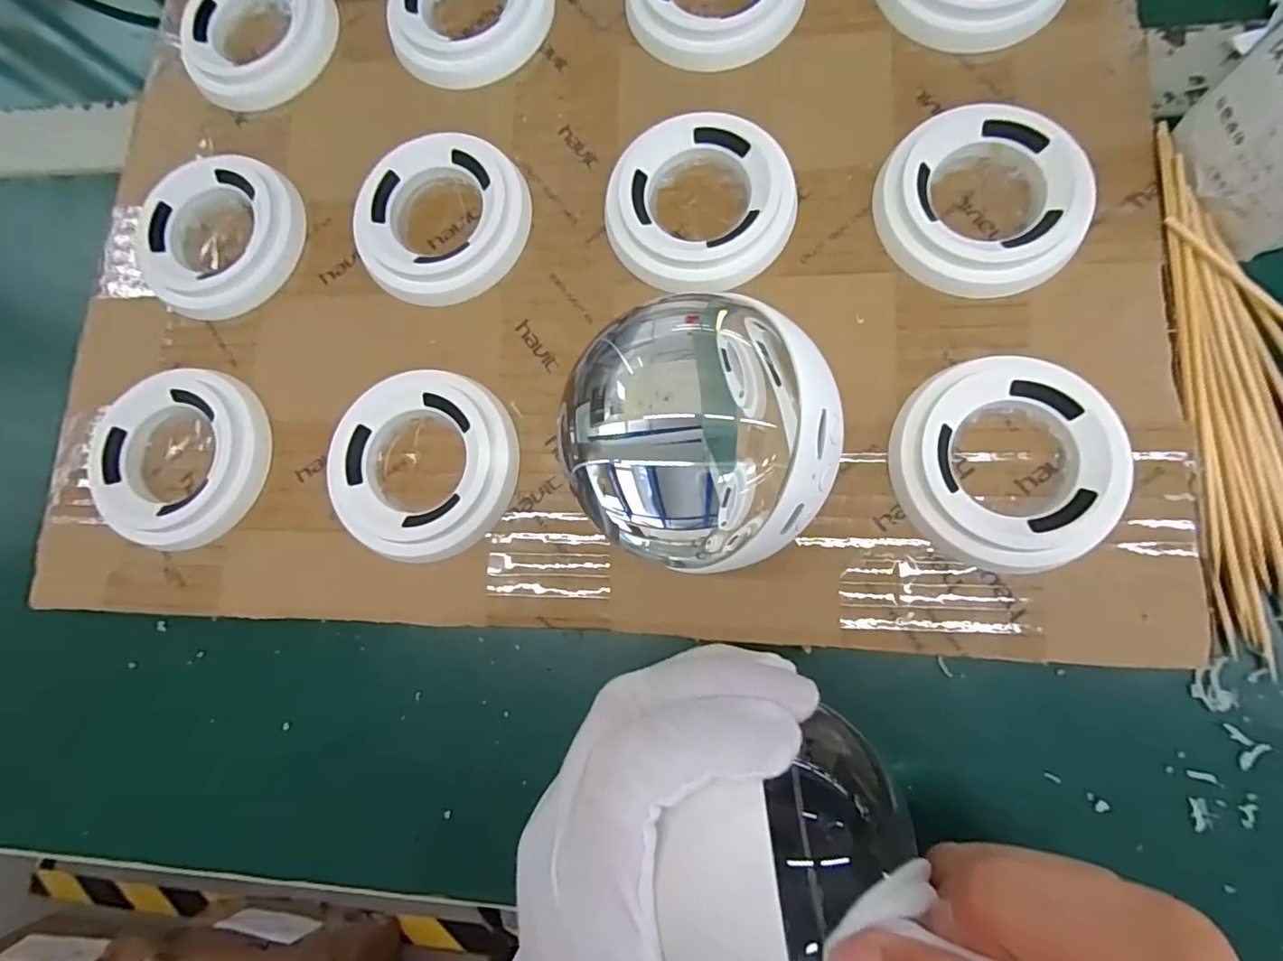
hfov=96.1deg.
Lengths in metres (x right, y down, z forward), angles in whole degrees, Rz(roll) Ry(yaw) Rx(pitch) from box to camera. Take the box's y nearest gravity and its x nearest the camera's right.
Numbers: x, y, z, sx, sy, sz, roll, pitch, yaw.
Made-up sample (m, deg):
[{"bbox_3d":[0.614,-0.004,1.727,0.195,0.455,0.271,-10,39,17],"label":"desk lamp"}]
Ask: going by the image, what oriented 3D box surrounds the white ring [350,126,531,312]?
[{"bbox_3d":[-0.081,-0.106,0.233,0.068,0.013,0.068,-1,82,6],"label":"white ring"}]

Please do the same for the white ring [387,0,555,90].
[{"bbox_3d":[-0.076,-0.204,0.249,0.065,0.011,0.067,-1,82,6],"label":"white ring"}]

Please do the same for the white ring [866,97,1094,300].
[{"bbox_3d":[0.122,-0.100,0.207,0.068,0.011,0.069,-1,82,6],"label":"white ring"}]

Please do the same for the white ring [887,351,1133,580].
[{"bbox_3d":[0.121,-0.005,0.191,0.069,0.013,0.069,-1,82,6],"label":"white ring"}]

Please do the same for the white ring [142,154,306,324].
[{"bbox_3d":[-0.179,-0.103,0.244,0.065,0.010,0.068,-1,82,6],"label":"white ring"}]

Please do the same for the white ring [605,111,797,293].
[{"bbox_3d":[0.022,-0.105,0.221,0.069,0.012,0.068,-1,82,6],"label":"white ring"}]

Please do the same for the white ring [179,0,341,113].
[{"bbox_3d":[-0.176,-0.205,0.262,0.071,0.008,0.071,37,87,10],"label":"white ring"}]

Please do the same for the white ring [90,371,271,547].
[{"bbox_3d":[-0.181,-0.009,0.226,0.063,0.013,0.069,-1,82,6],"label":"white ring"}]

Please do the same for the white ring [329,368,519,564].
[{"bbox_3d":[-0.081,-0.006,0.216,0.069,0.013,0.068,-1,82,6],"label":"white ring"}]

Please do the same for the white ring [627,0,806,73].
[{"bbox_3d":[0.029,-0.203,0.238,0.067,0.013,0.066,-1,82,6],"label":"white ring"}]

